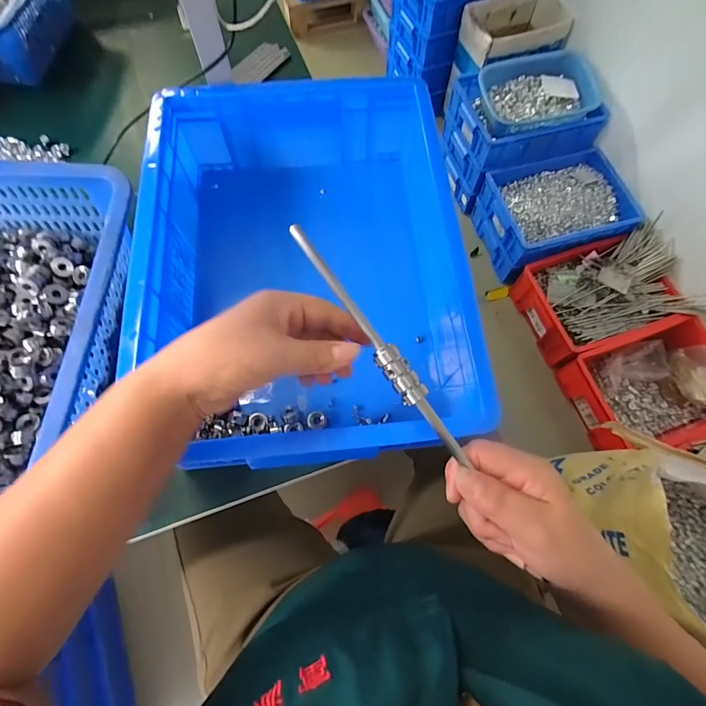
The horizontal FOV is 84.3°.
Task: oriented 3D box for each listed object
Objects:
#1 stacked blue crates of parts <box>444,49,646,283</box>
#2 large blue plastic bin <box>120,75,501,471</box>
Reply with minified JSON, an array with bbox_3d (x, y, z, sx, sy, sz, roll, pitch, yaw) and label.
[{"bbox_3d":[0.569,-0.786,1.353,0.442,0.298,0.330,-18,71,-8],"label":"stacked blue crates of parts"},{"bbox_3d":[-0.051,-0.098,0.414,0.296,0.115,0.408,-5,69,-3],"label":"large blue plastic bin"}]

